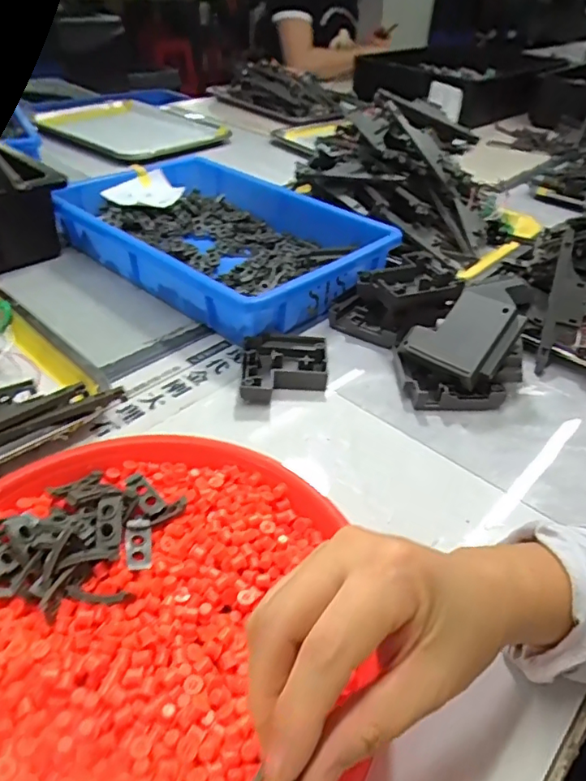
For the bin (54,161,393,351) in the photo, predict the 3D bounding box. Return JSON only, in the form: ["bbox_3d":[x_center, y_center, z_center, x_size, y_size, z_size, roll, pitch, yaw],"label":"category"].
[{"bbox_3d":[-0.084,-0.184,0.637,0.353,0.060,0.251,32,47,30],"label":"bin"}]

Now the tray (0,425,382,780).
[{"bbox_3d":[-0.092,0.116,0.285,0.231,0.036,0.242,2,39,-2],"label":"tray"}]

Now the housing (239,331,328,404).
[{"bbox_3d":[-0.007,-0.020,0.478,0.074,0.020,0.080,2,39,-2],"label":"housing"}]

